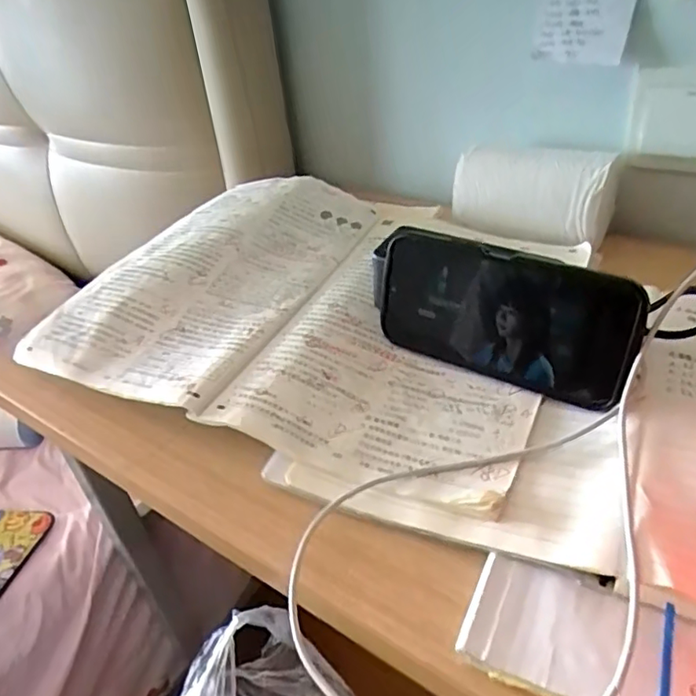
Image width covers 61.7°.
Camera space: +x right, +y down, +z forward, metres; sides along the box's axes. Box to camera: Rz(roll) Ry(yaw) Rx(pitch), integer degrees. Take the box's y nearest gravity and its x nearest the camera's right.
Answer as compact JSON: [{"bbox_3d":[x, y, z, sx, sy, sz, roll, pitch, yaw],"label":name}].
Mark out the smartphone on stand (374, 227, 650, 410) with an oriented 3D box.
[{"bbox_3d":[0.091,-0.022,0.375,0.176,0.082,0.028,20,44,33],"label":"smartphone on stand"}]

